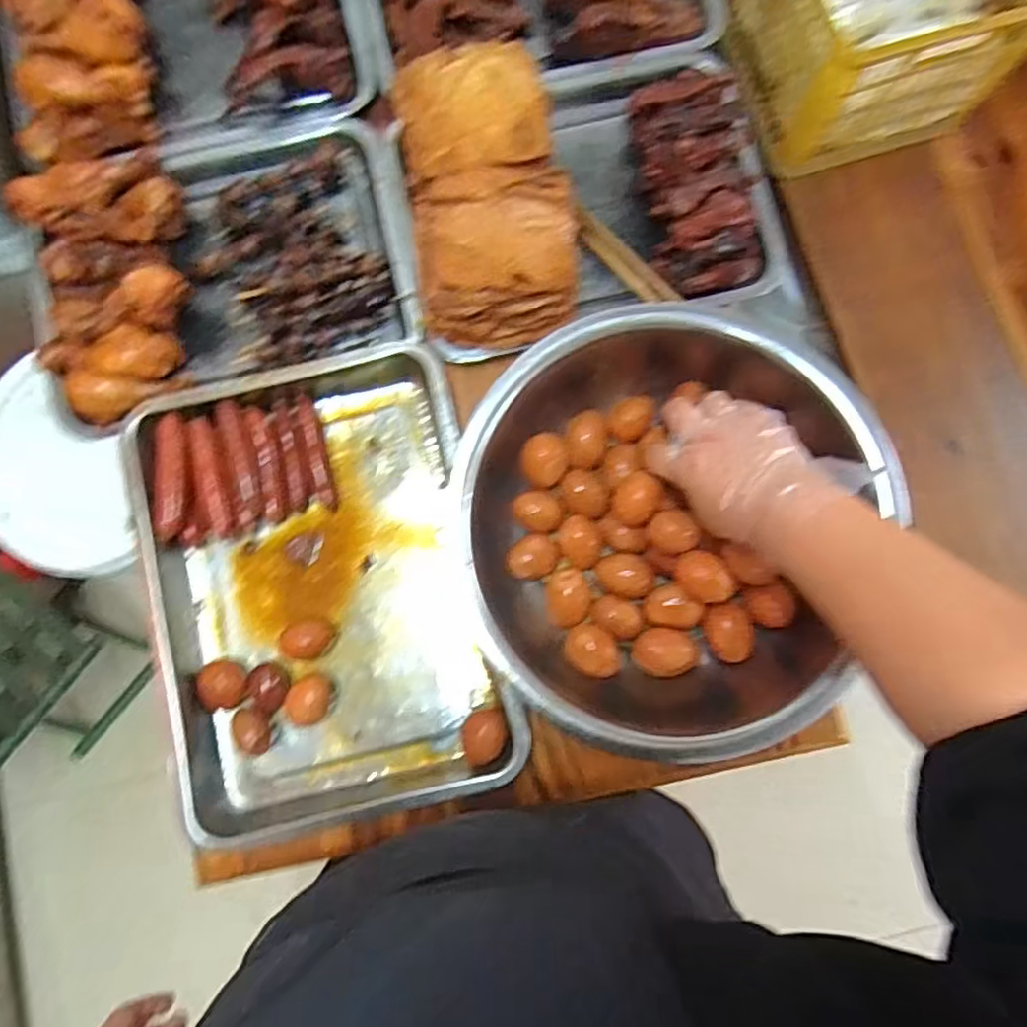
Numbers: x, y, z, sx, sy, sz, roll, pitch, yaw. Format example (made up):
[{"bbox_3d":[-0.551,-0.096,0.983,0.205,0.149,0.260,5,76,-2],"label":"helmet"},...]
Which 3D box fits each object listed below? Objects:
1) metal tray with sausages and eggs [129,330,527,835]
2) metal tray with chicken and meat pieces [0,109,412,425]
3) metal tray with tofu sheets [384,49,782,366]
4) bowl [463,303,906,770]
[{"bbox_3d":[-0.167,0.063,0.586,0.285,0.055,0.398,-14,83,-2],"label":"metal tray with sausages and eggs"},{"bbox_3d":[-0.280,-0.241,0.618,0.361,0.070,0.250,-19,84,-2],"label":"metal tray with chicken and meat pieces"},{"bbox_3d":[0.058,-0.309,0.611,0.332,0.098,0.263,-14,83,-2],"label":"metal tray with tofu sheets"},{"bbox_3d":[0.125,0.014,0.556,0.305,0.102,0.331,0,83,0],"label":"bowl"}]

